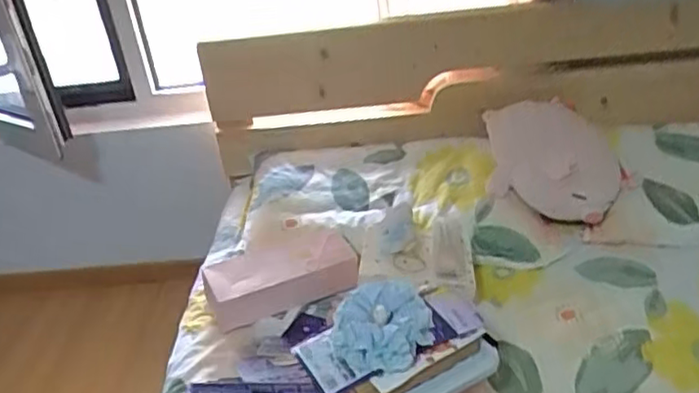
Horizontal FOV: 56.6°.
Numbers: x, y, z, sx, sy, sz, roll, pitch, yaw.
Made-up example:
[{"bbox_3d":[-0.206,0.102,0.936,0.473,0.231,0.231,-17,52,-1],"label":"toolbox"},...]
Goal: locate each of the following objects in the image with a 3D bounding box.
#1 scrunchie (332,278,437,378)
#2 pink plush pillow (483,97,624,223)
[{"bbox_3d":[0.043,0.178,0.895,0.129,0.063,0.123,-30,36,-34],"label":"scrunchie"},{"bbox_3d":[0.413,-0.081,1.347,0.254,0.153,0.259,-1,30,12],"label":"pink plush pillow"}]

